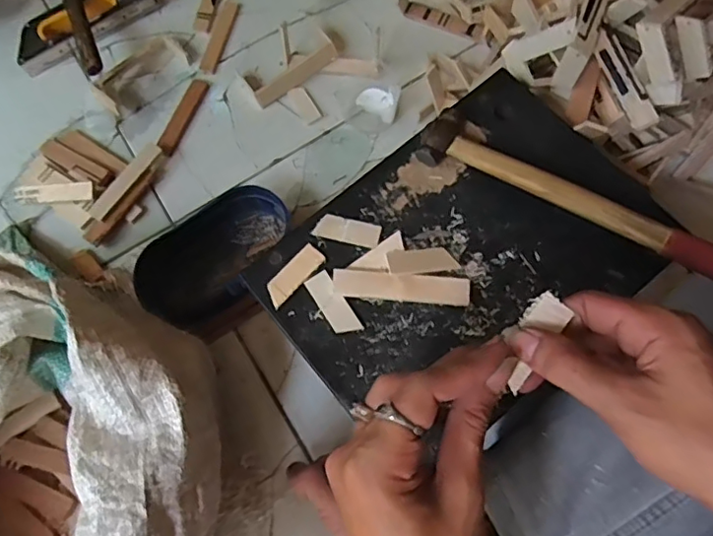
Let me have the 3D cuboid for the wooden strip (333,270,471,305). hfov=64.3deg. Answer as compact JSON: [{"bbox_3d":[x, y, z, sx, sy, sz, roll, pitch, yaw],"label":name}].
[{"bbox_3d":[0.033,0.014,0.415,0.098,0.004,0.021,4,85,1],"label":"wooden strip"}]

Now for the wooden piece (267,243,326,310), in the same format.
[{"bbox_3d":[-0.047,0.004,0.424,0.021,0.004,0.051,41,78,14],"label":"wooden piece"}]

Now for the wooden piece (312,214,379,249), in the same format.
[{"bbox_3d":[-0.007,-0.029,0.436,0.049,0.004,0.021,12,73,6],"label":"wooden piece"}]

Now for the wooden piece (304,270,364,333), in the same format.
[{"bbox_3d":[-0.017,0.026,0.417,0.019,0.007,0.051,-32,74,-8],"label":"wooden piece"}]

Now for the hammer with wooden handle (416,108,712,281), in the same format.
[{"bbox_3d":[0.157,-0.049,0.417,0.238,0.041,0.044,31,76,11],"label":"hammer with wooden handle"}]

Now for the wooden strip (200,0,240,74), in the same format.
[{"bbox_3d":[-0.159,-0.271,0.663,0.022,0.005,0.098,13,73,6],"label":"wooden strip"}]

